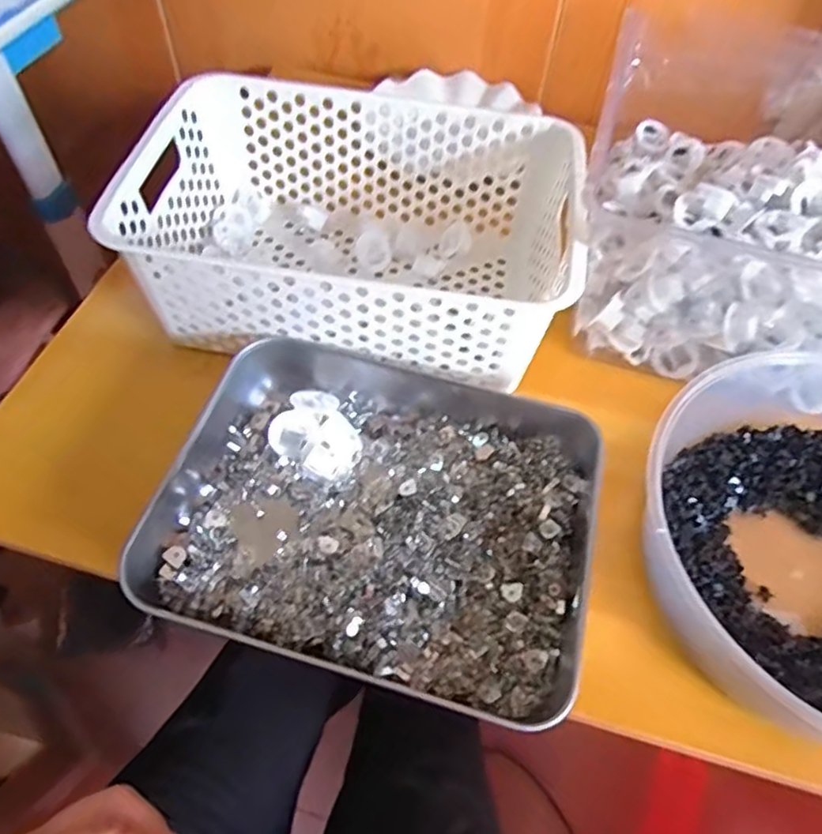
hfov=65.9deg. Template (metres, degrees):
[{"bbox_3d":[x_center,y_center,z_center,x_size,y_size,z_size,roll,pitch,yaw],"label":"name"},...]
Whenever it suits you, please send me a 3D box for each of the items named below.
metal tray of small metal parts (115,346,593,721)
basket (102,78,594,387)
[{"bbox_3d":[-0.017,0.055,0.401,0.255,0.042,0.209,15,57,6],"label":"metal tray of small metal parts"},{"bbox_3d":[-0.039,-0.139,0.479,0.299,0.107,0.203,9,56,2],"label":"basket"}]

